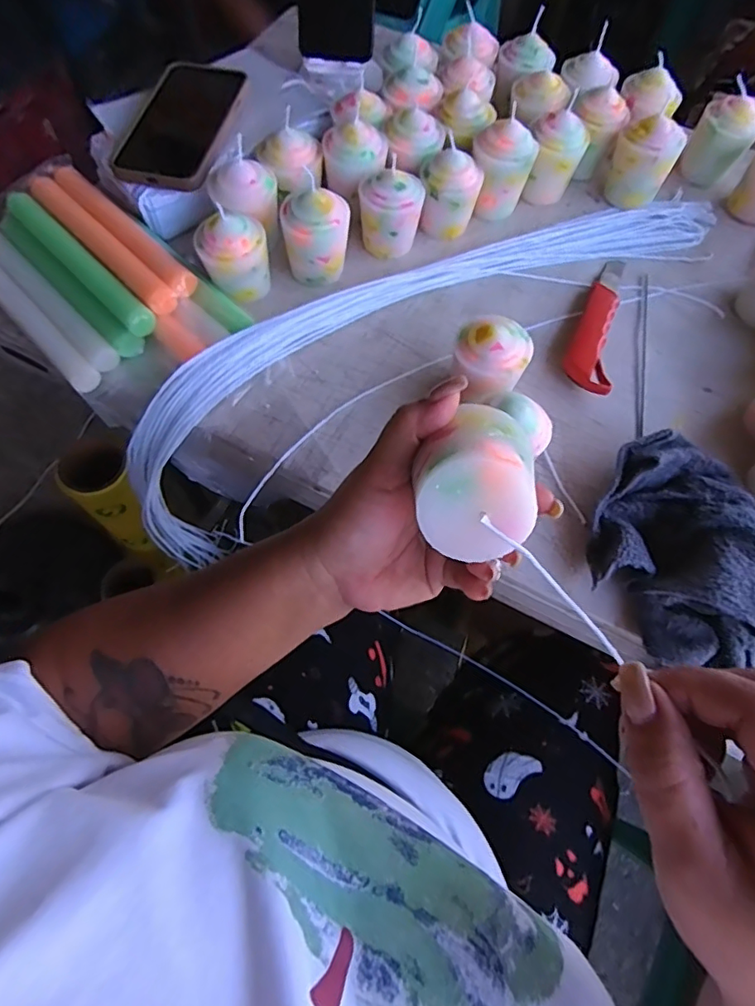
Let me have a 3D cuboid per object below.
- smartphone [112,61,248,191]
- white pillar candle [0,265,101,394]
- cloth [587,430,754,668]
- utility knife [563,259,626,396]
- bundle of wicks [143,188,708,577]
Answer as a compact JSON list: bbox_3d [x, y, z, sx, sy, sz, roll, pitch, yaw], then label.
[{"bbox_3d":[-0.178,-0.355,0.491,0.093,0.014,0.169,14,67,4],"label":"smartphone"},{"bbox_3d":[-0.298,-0.160,0.461,0.024,0.023,0.193,-41,74,-17],"label":"white pillar candle"},{"bbox_3d":[0.210,0.035,0.373,0.111,0.056,0.149,2,67,-1],"label":"cloth"},{"bbox_3d":[0.200,-0.169,0.480,0.039,0.023,0.168,19,68,6],"label":"utility knife"},{"bbox_3d":[0.037,-0.154,0.553,0.617,0.211,0.117,-27,70,-12],"label":"bundle of wicks"}]

